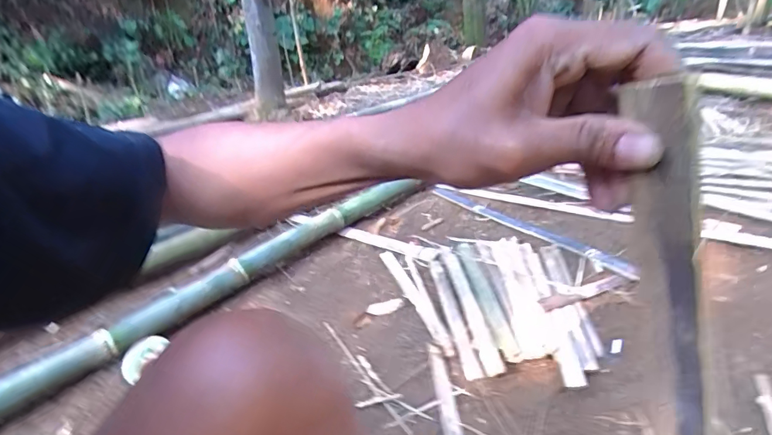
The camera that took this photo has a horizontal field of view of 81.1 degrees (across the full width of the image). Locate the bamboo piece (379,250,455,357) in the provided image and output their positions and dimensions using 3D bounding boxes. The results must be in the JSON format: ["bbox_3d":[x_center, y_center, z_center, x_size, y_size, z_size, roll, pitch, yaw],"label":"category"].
[{"bbox_3d":[0.064,0.187,1.101,0.036,0.017,0.447,-14,28,-13],"label":"bamboo piece"}]

